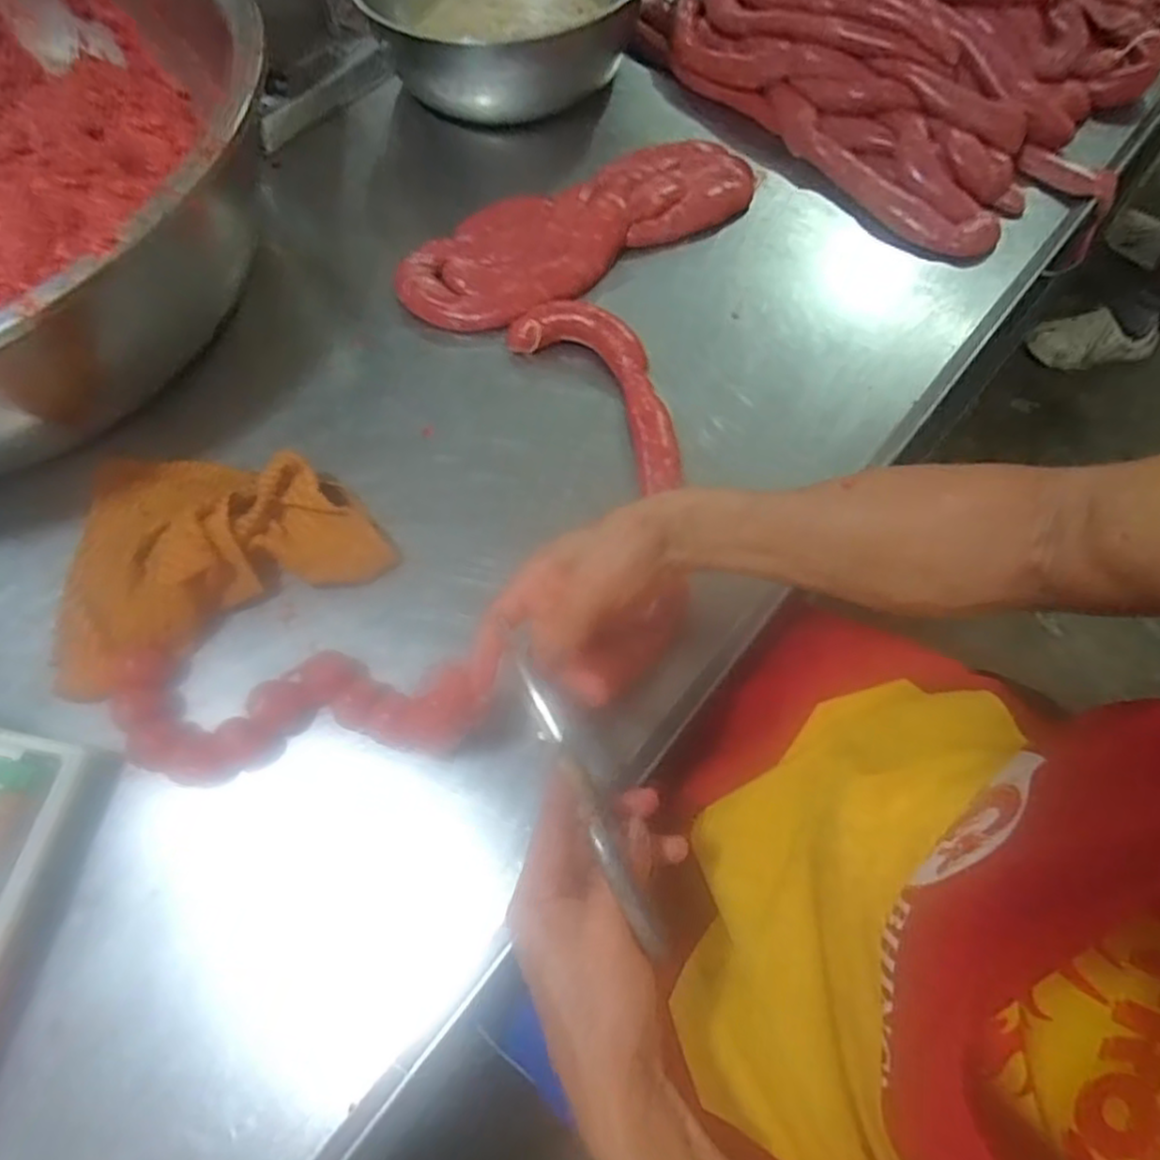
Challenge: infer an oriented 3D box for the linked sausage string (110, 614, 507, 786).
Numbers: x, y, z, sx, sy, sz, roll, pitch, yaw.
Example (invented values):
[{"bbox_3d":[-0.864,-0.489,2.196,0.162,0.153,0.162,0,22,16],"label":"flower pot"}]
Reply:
[{"bbox_3d":[-0.198,0.090,0.516,0.266,0.034,0.091,-4,65,-2],"label":"linked sausage string"}]

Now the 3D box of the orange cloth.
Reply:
[{"bbox_3d":[-0.314,-0.046,0.572,0.256,0.046,0.219,-29,68,-11],"label":"orange cloth"}]

